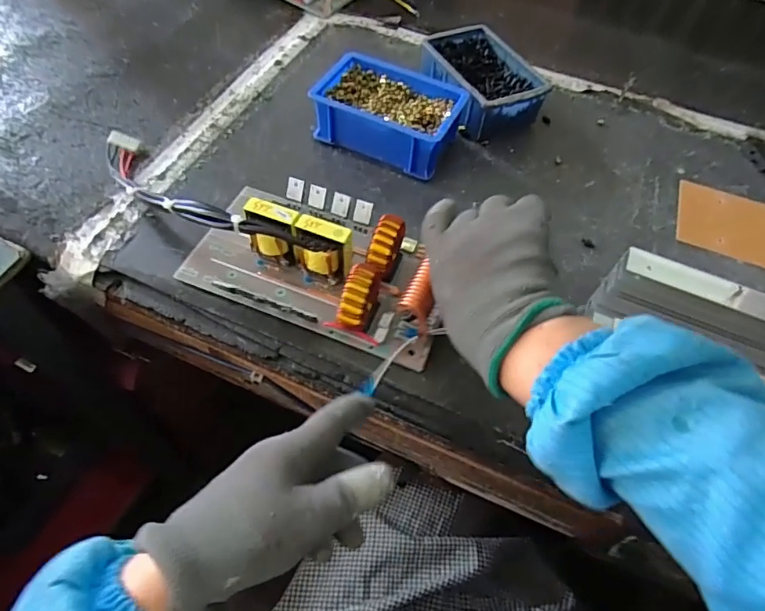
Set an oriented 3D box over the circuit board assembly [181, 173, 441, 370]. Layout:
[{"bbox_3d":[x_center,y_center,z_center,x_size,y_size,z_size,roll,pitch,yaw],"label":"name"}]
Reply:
[{"bbox_3d":[-0.049,-0.049,0.423,0.220,0.056,0.128,21,56,9],"label":"circuit board assembly"}]

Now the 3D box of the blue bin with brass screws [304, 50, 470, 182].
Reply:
[{"bbox_3d":[0.008,-0.211,0.544,0.150,0.054,0.108,23,56,11],"label":"blue bin with brass screws"}]

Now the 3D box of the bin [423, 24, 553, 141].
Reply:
[{"bbox_3d":[0.114,-0.271,0.595,0.105,0.053,0.152,-23,60,-20],"label":"bin"}]

